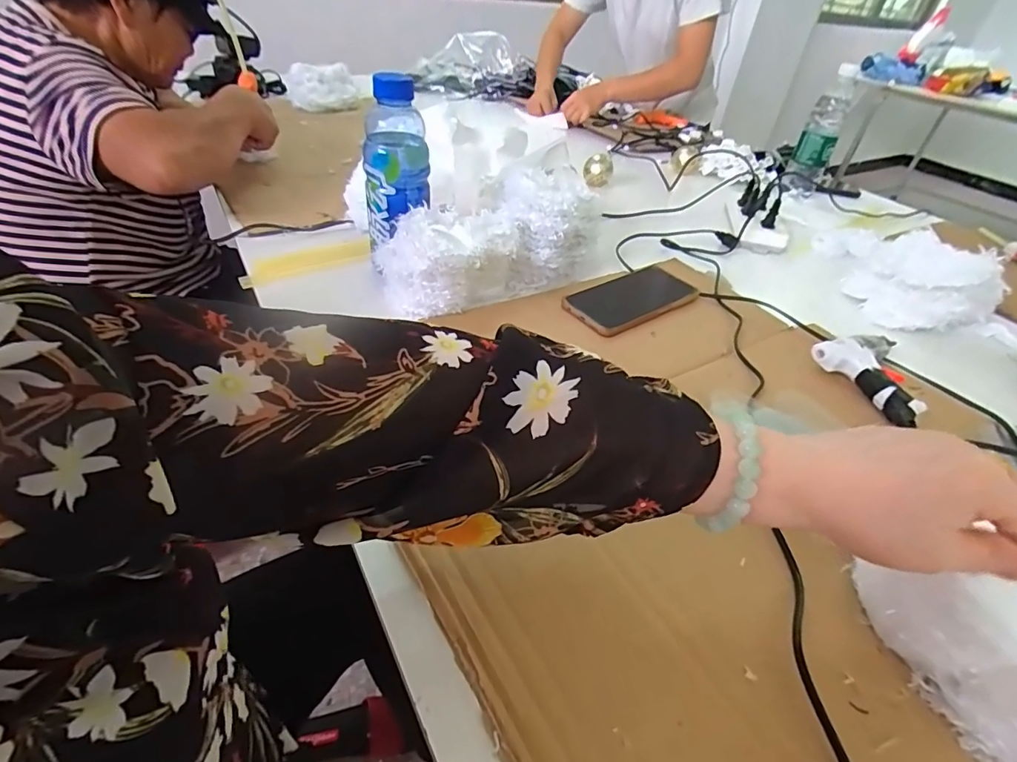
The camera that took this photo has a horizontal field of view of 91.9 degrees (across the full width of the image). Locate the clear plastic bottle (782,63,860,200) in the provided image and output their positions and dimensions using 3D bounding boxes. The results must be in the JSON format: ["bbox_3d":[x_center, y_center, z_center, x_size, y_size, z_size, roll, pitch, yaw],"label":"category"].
[{"bbox_3d":[0.603,-0.476,0.949,0.064,0.216,0.057,26,41,18],"label":"clear plastic bottle"}]

